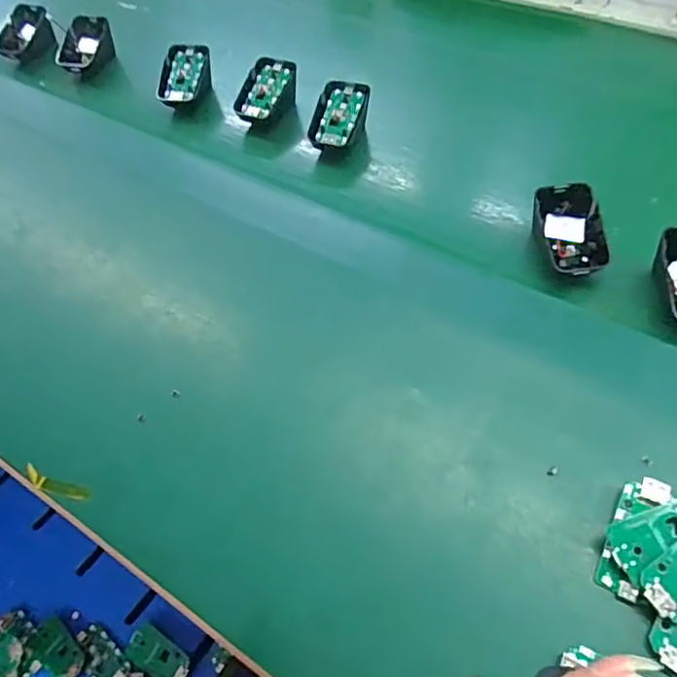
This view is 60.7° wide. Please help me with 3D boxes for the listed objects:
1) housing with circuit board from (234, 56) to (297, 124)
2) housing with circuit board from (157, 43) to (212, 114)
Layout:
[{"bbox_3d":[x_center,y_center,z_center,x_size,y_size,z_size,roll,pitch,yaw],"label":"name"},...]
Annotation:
[{"bbox_3d":[-0.070,-0.229,0.561,0.043,0.054,0.067,22,60,20],"label":"housing with circuit board"},{"bbox_3d":[-0.155,-0.256,0.586,0.036,0.049,0.072,11,56,13],"label":"housing with circuit board"}]

